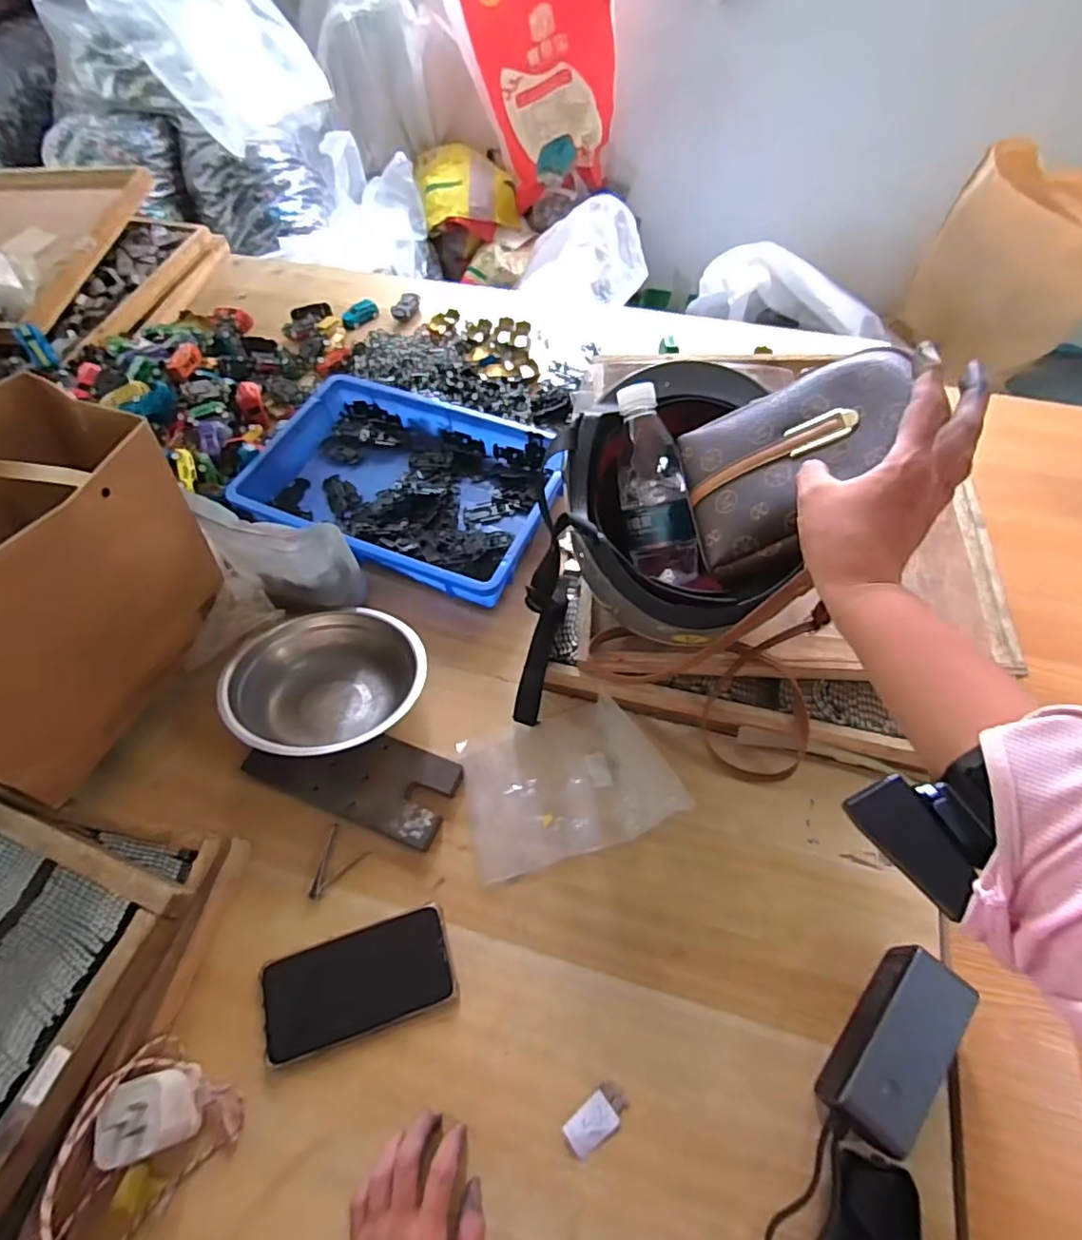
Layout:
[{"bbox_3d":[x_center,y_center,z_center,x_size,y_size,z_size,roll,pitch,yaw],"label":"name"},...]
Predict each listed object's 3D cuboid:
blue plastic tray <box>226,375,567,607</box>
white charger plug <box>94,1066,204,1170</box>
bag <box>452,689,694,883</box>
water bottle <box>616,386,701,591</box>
[{"bbox_3d":[-0.172,-0.171,0.753,0.373,0.069,0.264,17,61,12],"label":"blue plastic tray"},{"bbox_3d":[-0.288,0.366,0.433,0.053,0.055,0.048,-18,60,-9],"label":"white charger plug"},{"bbox_3d":[0.024,0.151,0.557,0.189,0.039,0.134,-15,60,-7],"label":"bag"},{"bbox_3d":[0.101,-0.117,0.514,0.058,0.056,0.181,-13,97,-6],"label":"water bottle"}]

